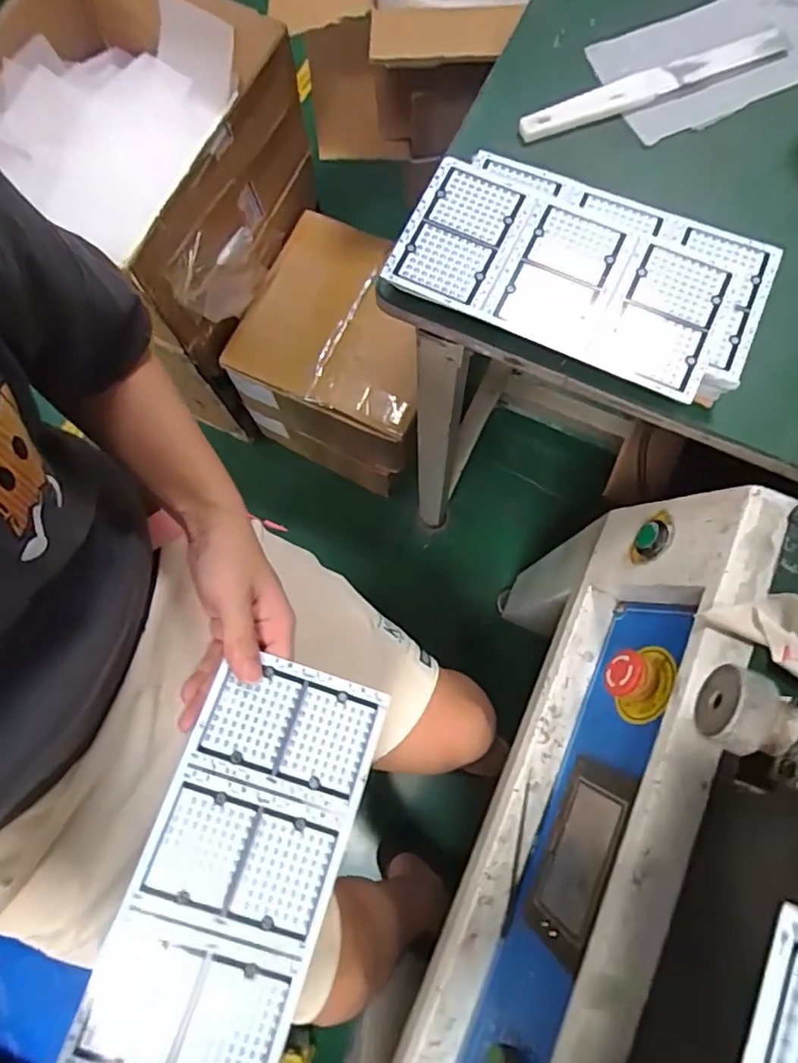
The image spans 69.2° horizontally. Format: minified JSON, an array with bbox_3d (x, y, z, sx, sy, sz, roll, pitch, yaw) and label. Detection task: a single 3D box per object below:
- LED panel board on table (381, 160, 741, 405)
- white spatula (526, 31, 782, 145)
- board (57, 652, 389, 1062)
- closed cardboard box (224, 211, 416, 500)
[{"bbox_3d":[0.120,-0.193,0.431,0.236,0.014,0.118,25,79,6],"label":"LED panel board on table"},{"bbox_3d":[0.217,-0.385,0.499,0.237,0.015,0.024,-20,78,-4],"label":"white spatula"},{"bbox_3d":[-0.096,0.204,0.359,0.117,0.017,0.239,19,71,4],"label":"board"},{"bbox_3d":[-0.077,-0.295,1.029,0.311,0.280,0.310,25,79,6],"label":"closed cardboard box"}]

